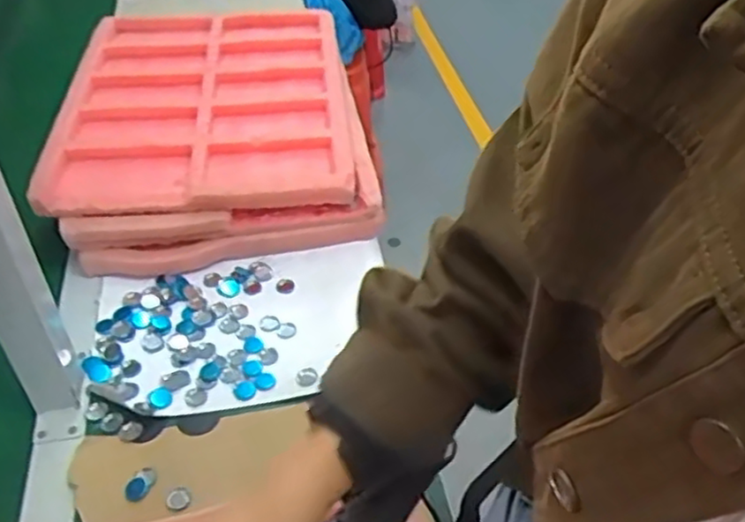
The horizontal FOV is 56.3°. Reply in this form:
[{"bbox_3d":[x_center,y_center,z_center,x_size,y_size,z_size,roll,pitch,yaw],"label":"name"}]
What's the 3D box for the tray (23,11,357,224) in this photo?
[{"bbox_3d":[-0.201,-0.211,0.863,0.337,0.034,0.432,-4,46,-4],"label":"tray"}]

